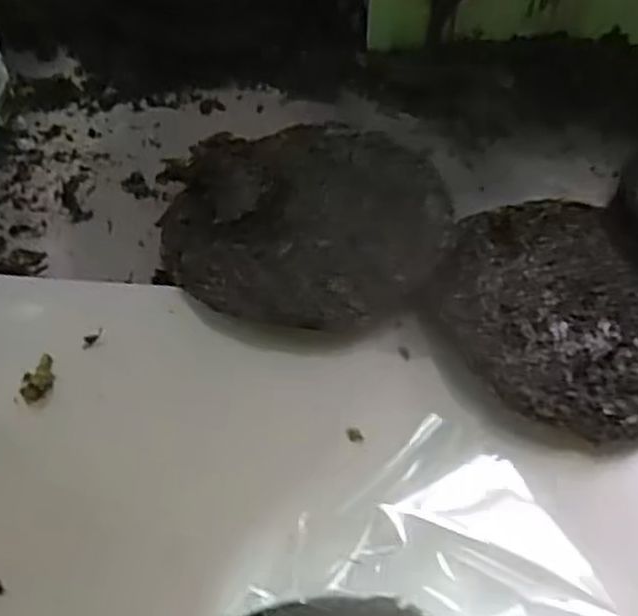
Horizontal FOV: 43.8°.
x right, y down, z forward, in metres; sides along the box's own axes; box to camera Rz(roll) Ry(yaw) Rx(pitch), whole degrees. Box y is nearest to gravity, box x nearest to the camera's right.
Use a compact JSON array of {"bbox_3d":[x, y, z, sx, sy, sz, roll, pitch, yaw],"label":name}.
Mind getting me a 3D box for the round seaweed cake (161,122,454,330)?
[{"bbox_3d":[-0.010,-0.066,0.564,0.195,0.029,0.193,1,53,-1],"label":"round seaweed cake"}]

